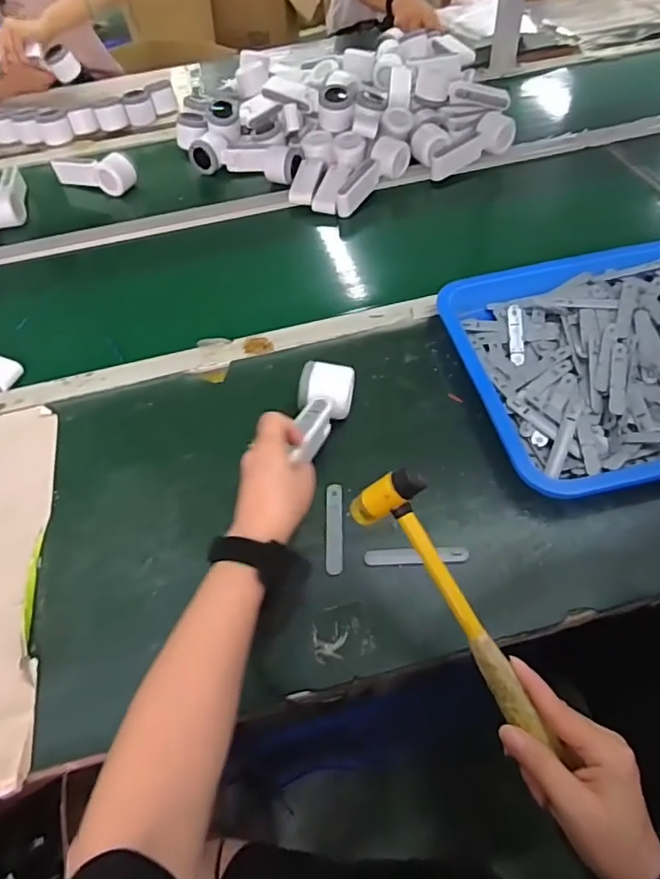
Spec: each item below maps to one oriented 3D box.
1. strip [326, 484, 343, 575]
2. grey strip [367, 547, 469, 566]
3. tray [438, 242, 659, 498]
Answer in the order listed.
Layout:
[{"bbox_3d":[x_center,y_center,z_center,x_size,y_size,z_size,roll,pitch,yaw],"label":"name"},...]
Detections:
[{"bbox_3d":[0.004,0.086,0.540,0.016,0.004,0.095,-5,56,7],"label":"strip"},{"bbox_3d":[0.081,0.108,0.514,0.095,0.005,0.016,-3,52,4],"label":"grey strip"},{"bbox_3d":[0.362,-0.109,0.629,0.426,0.050,0.347,-11,51,-3],"label":"tray"}]

